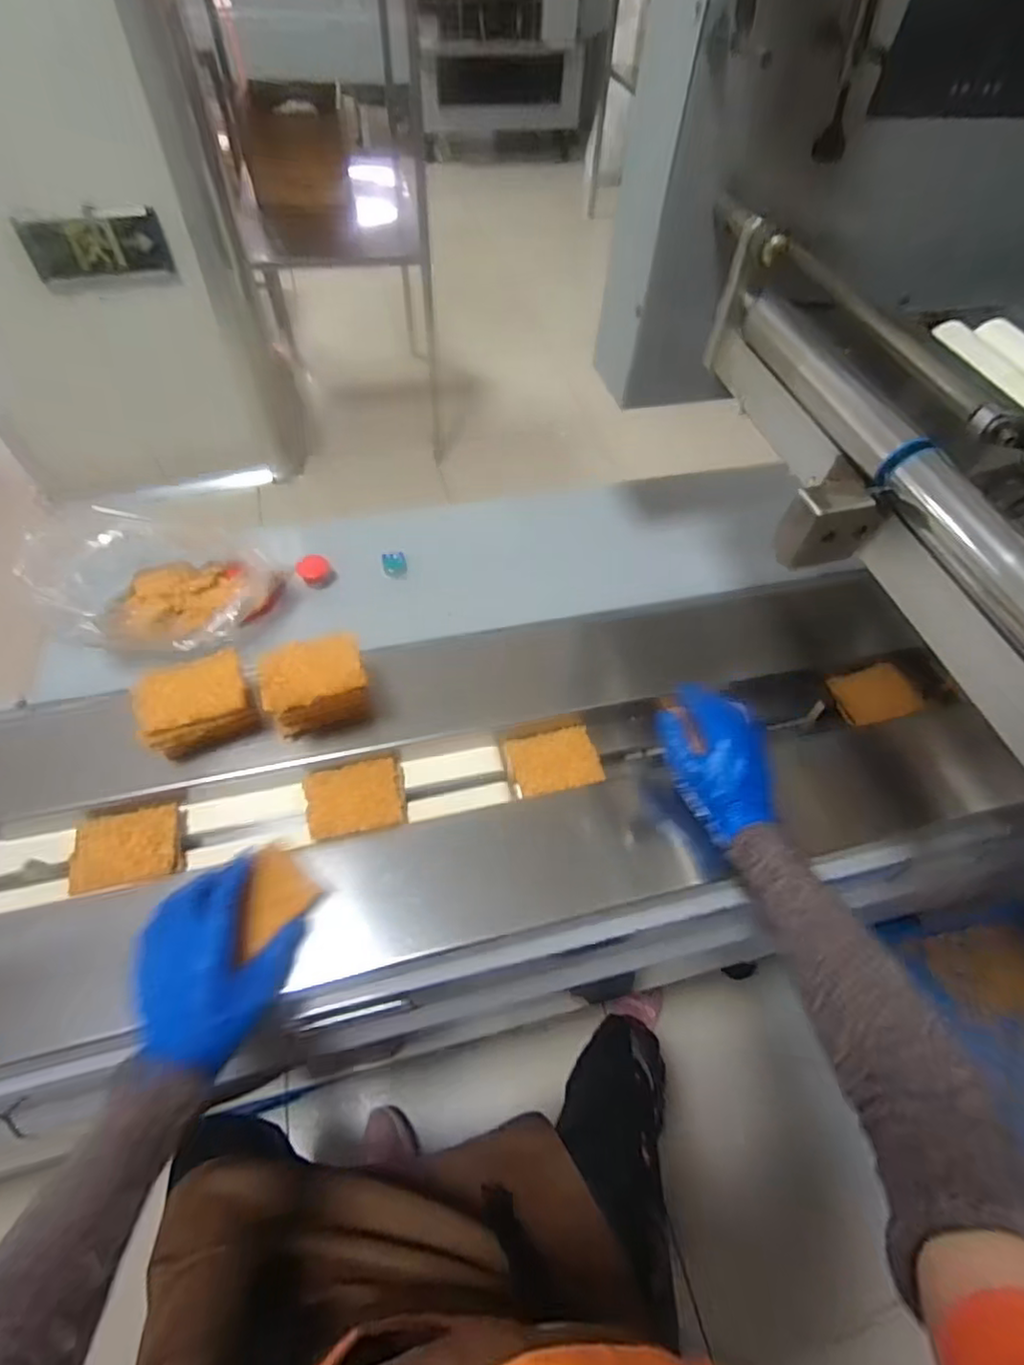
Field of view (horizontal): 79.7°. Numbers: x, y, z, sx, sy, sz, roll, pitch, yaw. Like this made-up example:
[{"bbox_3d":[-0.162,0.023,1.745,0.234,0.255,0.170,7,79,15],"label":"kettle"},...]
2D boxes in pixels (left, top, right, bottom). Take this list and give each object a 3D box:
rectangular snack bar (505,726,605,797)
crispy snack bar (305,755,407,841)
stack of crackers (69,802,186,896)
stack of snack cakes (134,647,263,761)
[{"bbox_3d":[0.045,0.083,0.650,0.091,0.010,0.066,-8,57,-9],"label":"rectangular snack bar"},{"bbox_3d":[-0.153,0.113,0.605,0.092,0.014,0.072,-10,58,-11],"label":"crispy snack bar"},{"bbox_3d":[-0.354,0.153,0.565,0.087,0.019,0.070,-12,58,-11],"label":"stack of crackers"},{"bbox_3d":[-0.296,0.024,0.587,0.099,0.058,0.076,-16,59,-14],"label":"stack of snack cakes"}]

